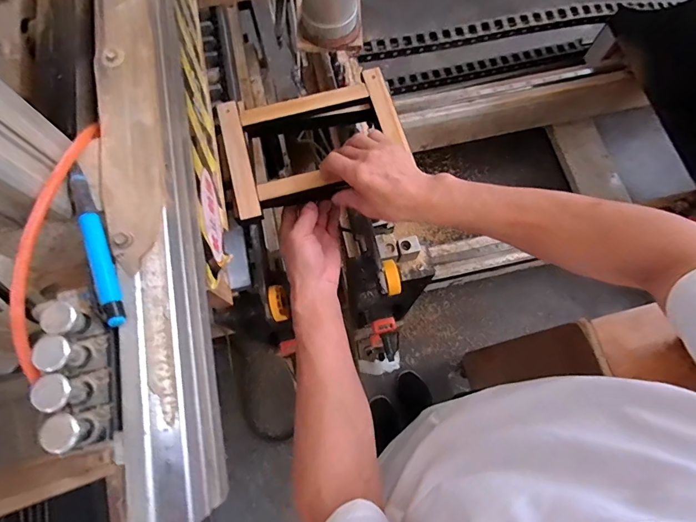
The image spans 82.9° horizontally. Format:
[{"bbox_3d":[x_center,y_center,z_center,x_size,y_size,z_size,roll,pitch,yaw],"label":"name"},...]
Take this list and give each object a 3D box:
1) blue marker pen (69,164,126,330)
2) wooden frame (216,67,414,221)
[{"bbox_3d":[-0.167,-0.014,0.260,0.011,0.010,0.120,-25,74,-7],"label":"blue marker pen"},{"bbox_3d":[-0.046,-0.163,0.542,0.241,0.032,0.179,-15,74,-4],"label":"wooden frame"}]

